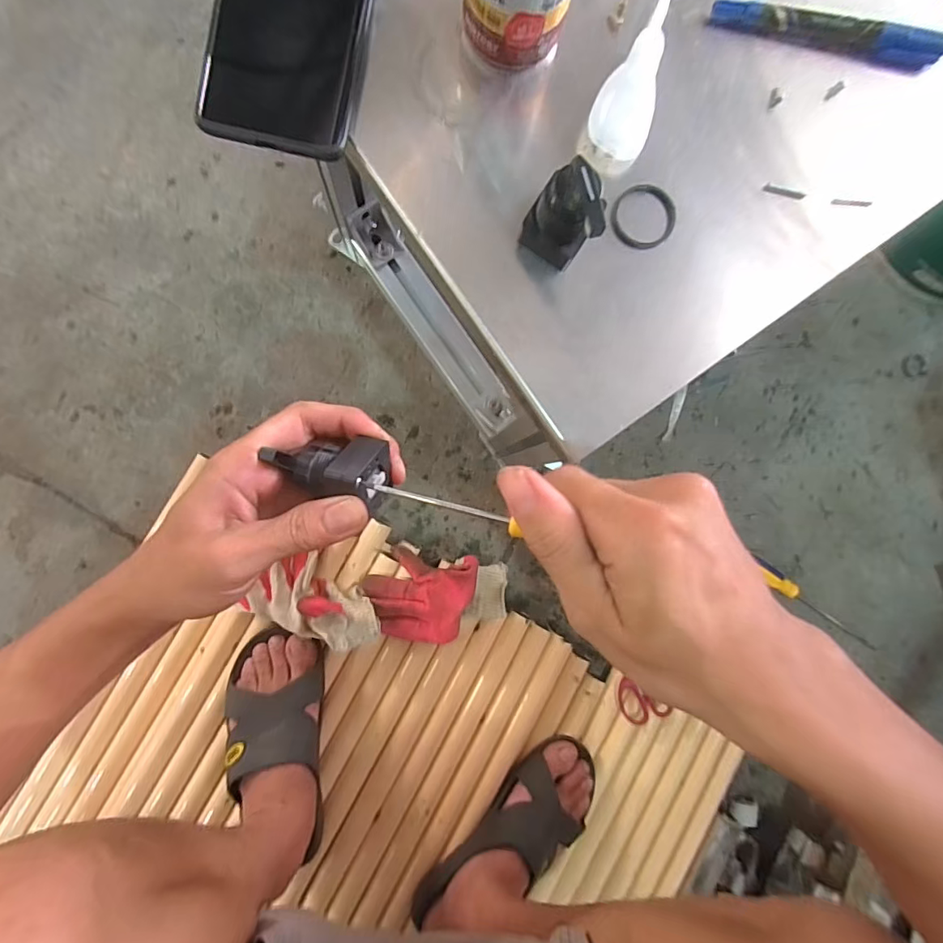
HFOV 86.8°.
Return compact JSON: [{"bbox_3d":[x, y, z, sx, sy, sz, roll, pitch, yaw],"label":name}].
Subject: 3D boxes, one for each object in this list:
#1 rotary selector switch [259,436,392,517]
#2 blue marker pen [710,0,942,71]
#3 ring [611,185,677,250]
[{"bbox_3d":[-0.067,-0.004,0.242,0.056,0.031,0.032,20,85,-1],"label":"rotary selector switch"},{"bbox_3d":[0.202,-0.245,0.277,0.136,0.014,0.014,8,88,-4],"label":"blue marker pen"},{"bbox_3d":[0.094,-0.139,0.273,0.034,0.007,0.034,0,88,-5],"label":"ring"}]

